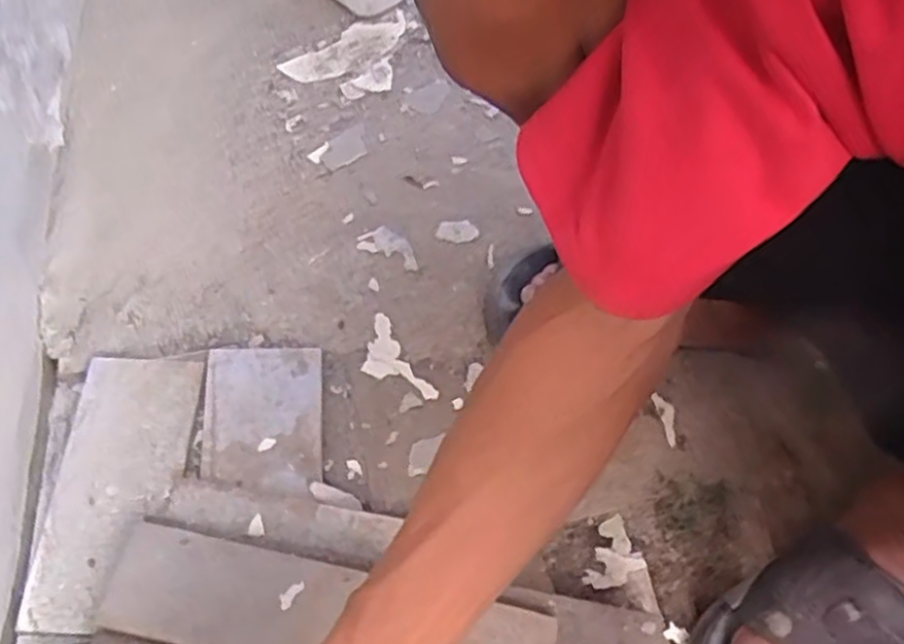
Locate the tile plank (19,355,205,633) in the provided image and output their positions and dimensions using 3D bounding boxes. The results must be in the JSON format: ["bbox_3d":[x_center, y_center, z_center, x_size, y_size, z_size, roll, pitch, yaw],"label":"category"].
[{"bbox_3d":[-0.238,0.113,0.551,0.087,0.014,0.200,4,59,-2],"label":"tile plank"}]

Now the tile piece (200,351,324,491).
[{"bbox_3d":[-0.142,0.069,0.576,0.085,0.008,0.111,-3,59,-5],"label":"tile piece"}]

